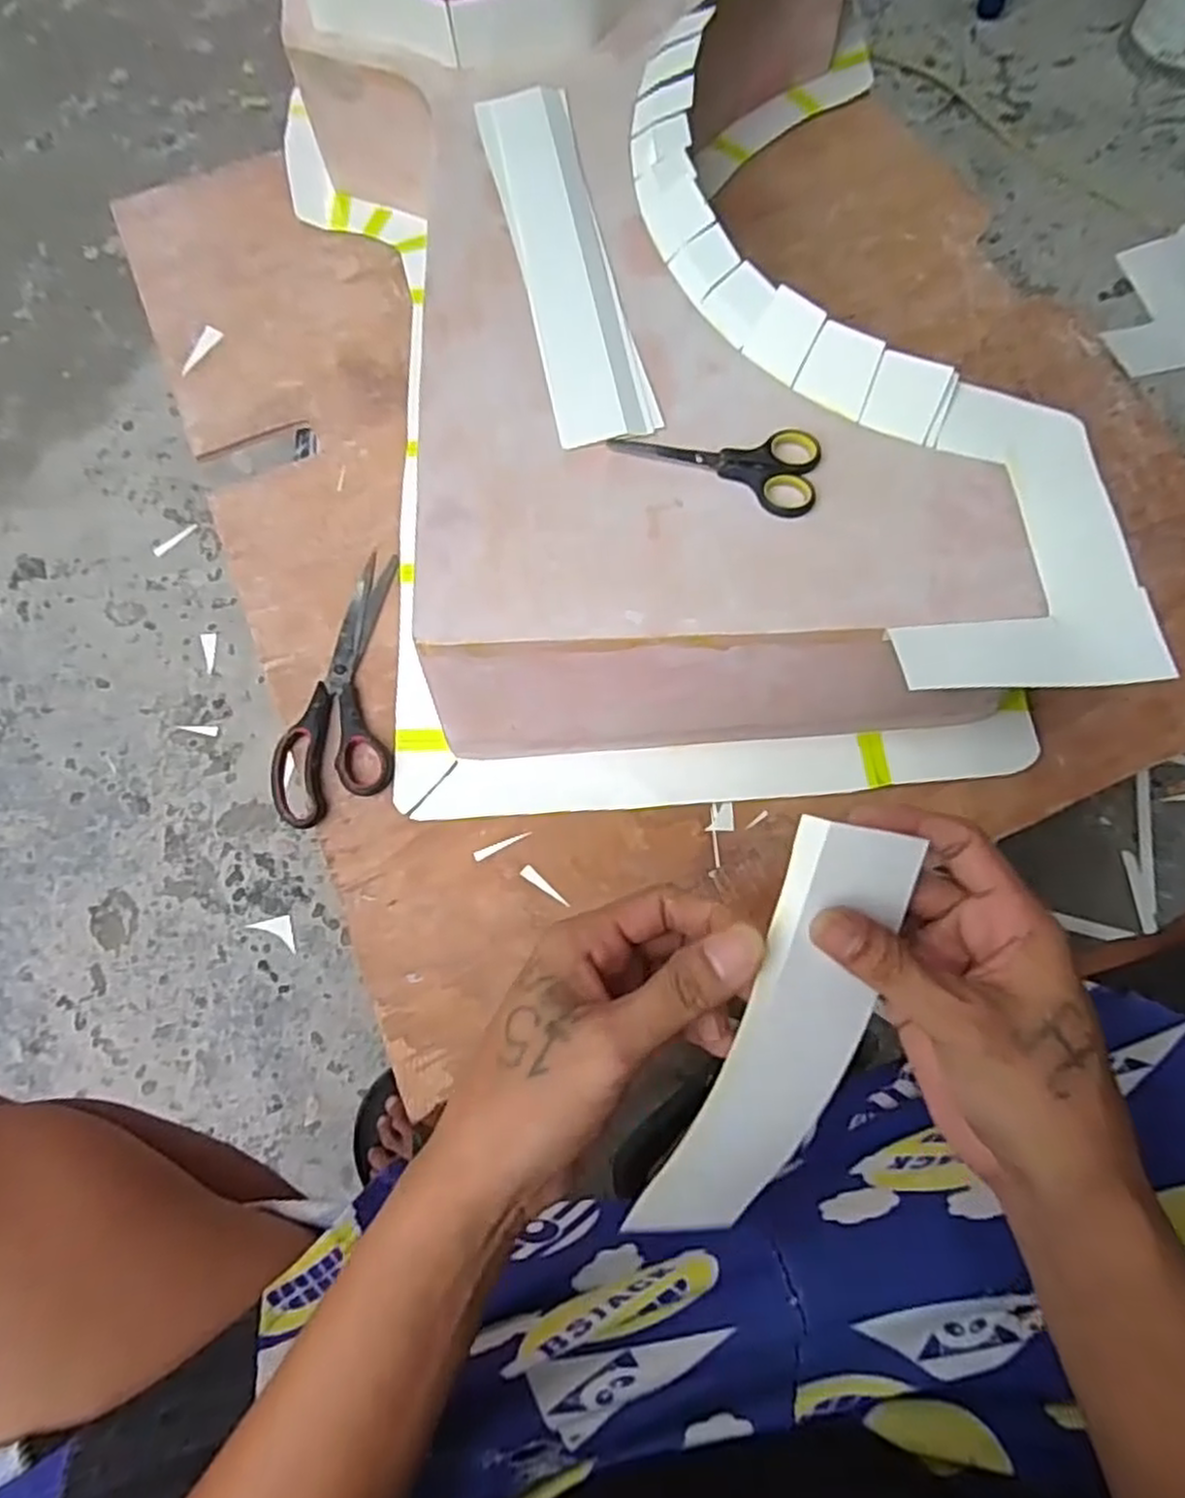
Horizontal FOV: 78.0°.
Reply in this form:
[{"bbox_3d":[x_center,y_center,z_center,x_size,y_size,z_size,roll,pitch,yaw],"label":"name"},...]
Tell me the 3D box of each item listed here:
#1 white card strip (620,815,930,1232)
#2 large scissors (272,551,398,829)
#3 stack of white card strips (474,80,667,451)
[{"bbox_3d":[0.076,0.122,0.293,0.062,0.012,0.195,14,105,-21],"label":"white card strip"},{"bbox_3d":[-0.200,-0.054,0.583,0.087,0.015,0.233,-1,72,0],"label":"large scissors"},{"bbox_3d":[-0.023,-0.376,0.548,0.070,0.007,0.357,-11,72,-3],"label":"stack of white card strips"}]

